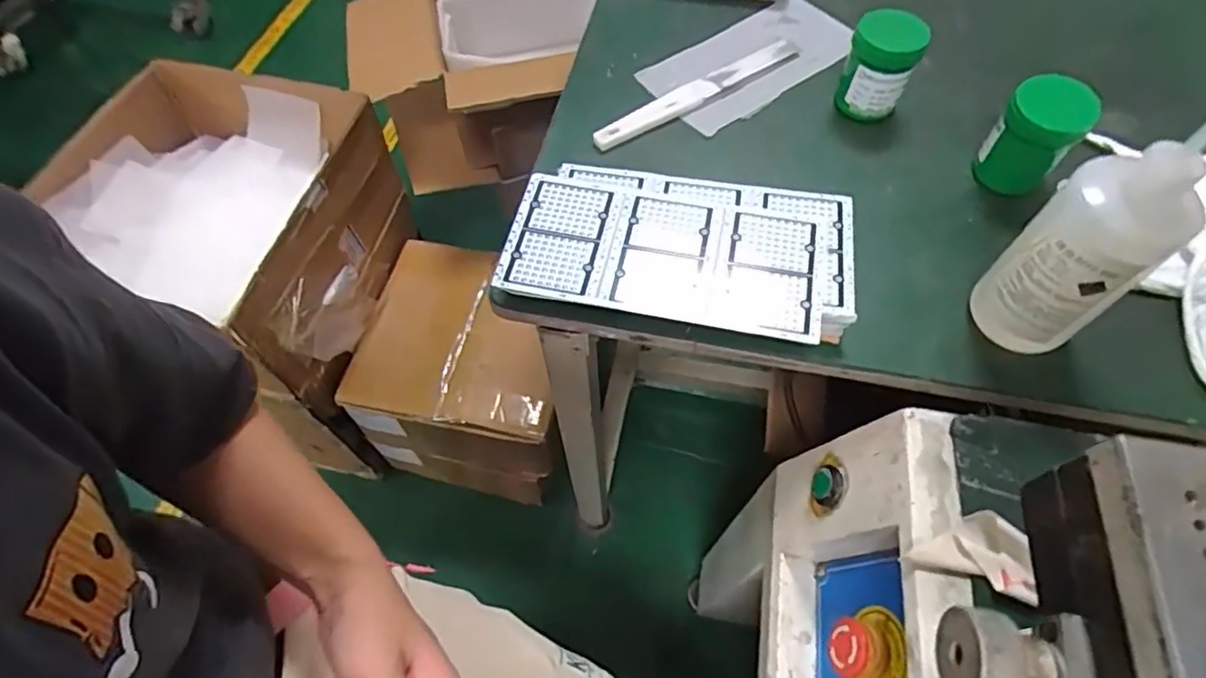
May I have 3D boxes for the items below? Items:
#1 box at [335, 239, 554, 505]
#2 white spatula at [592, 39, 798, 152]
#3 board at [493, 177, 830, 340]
[{"bbox_3d":[-0.206,0.061,1.051,0.311,0.280,0.310,11,60,6],"label":"box"},{"bbox_3d":[0.093,-0.245,0.613,0.237,0.015,0.024,-30,64,-17],"label":"white spatula"},{"bbox_3d":[0.046,-0.068,0.480,0.236,0.014,0.118,11,60,6],"label":"board"}]

